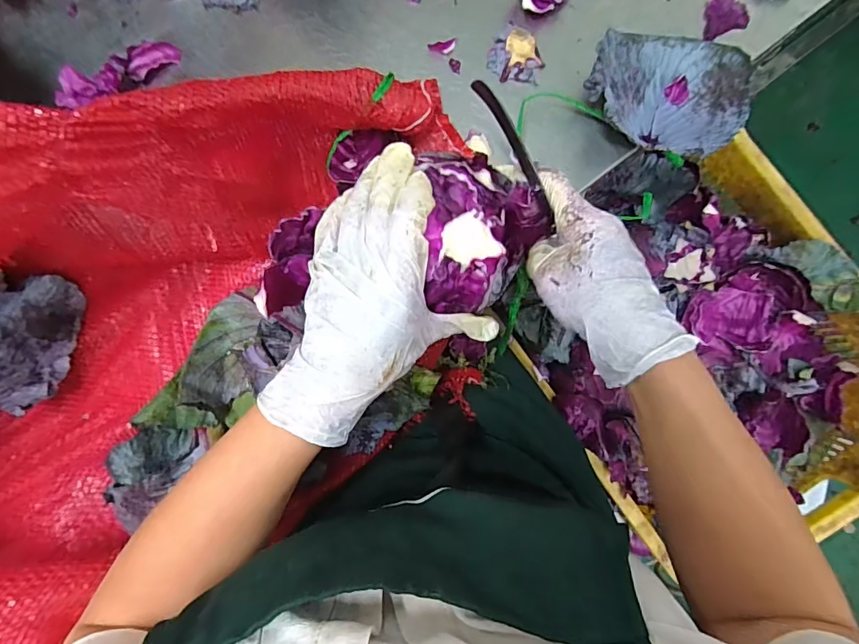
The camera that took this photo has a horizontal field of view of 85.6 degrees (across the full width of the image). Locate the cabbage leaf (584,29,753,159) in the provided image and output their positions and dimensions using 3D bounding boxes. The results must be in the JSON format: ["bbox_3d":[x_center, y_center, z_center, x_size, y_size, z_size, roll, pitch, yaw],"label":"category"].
[{"bbox_3d":[0.196,-0.191,0.388,0.124,0.041,0.098,16,86,5],"label":"cabbage leaf"}]

